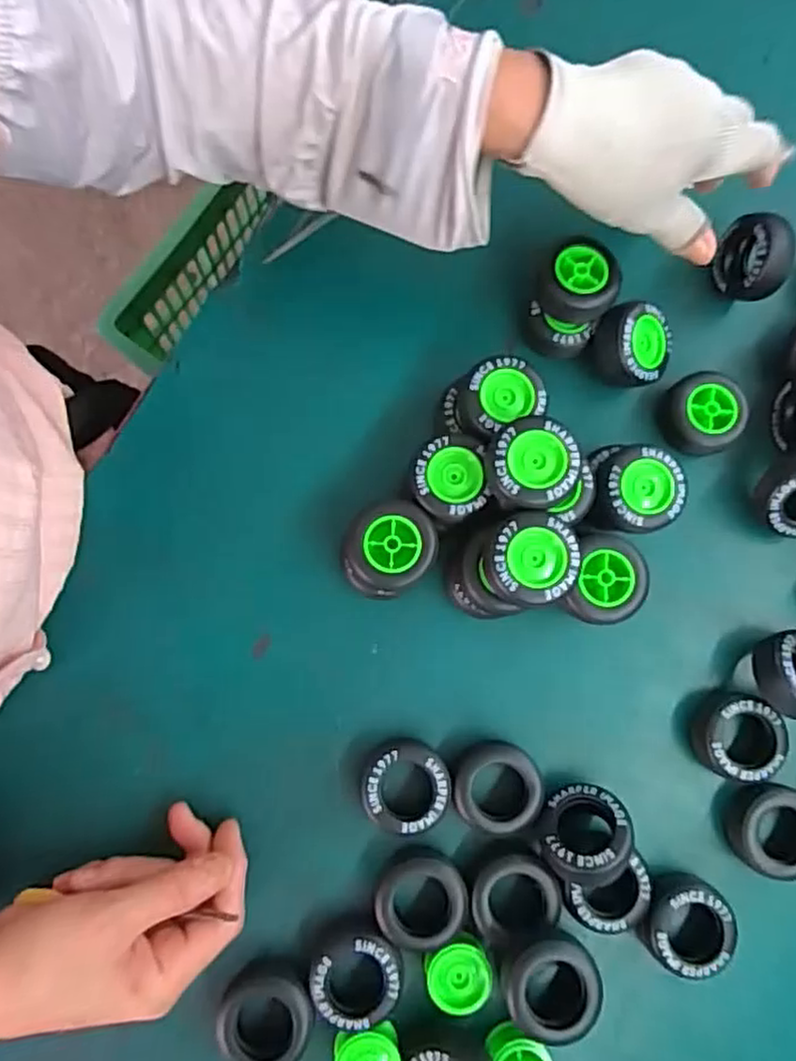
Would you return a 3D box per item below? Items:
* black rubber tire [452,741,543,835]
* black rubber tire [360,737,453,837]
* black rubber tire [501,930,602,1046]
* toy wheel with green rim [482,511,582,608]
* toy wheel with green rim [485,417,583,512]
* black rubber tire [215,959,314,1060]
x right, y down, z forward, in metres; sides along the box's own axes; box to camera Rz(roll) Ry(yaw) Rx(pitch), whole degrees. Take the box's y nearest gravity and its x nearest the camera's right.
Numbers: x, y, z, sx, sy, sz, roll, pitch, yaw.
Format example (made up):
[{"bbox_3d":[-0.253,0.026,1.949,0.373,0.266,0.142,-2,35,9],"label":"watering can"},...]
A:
[{"bbox_3d":[0.055,0.143,0.384,0.048,0.016,0.047,1,82,-4],"label":"black rubber tire"},{"bbox_3d":[0.004,0.142,0.382,0.050,0.017,0.048,1,82,-4],"label":"black rubber tire"},{"bbox_3d":[0.080,0.235,0.357,0.051,0.025,0.054,1,82,-4],"label":"black rubber tire"},{"bbox_3d":[0.069,0.016,0.359,0.046,0.024,0.047,1,82,-4],"label":"toy wheel with green rim"},{"bbox_3d":[0.071,-0.034,0.362,0.048,0.017,0.045,1,82,-4],"label":"toy wheel with green rim"},{"bbox_3d":[-0.068,0.254,0.363,0.047,0.019,0.055,28,81,0],"label":"black rubber tire"}]

